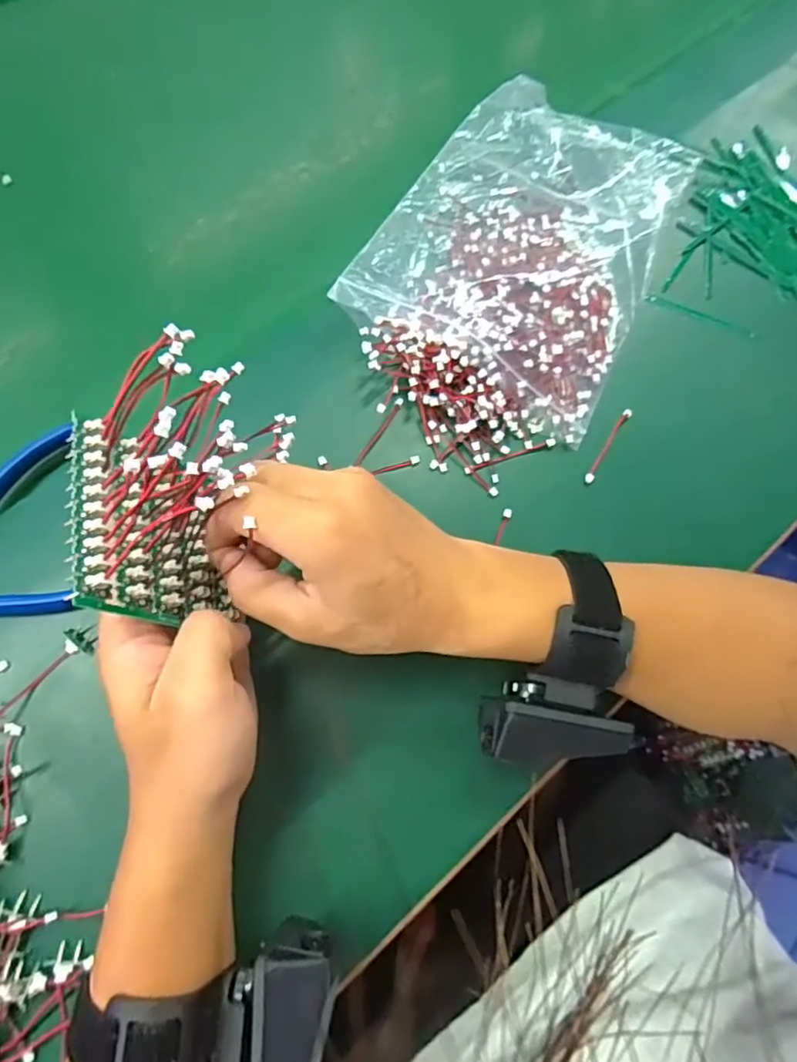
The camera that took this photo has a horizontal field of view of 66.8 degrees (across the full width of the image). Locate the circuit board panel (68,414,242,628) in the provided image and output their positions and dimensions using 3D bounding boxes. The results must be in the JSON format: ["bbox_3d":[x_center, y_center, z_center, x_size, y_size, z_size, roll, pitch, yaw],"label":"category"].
[{"bbox_3d":[-0.101,-0.001,0.253,0.008,0.073,0.076,-19,68,24],"label":"circuit board panel"}]

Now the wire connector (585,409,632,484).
[{"bbox_3d":[0.127,-0.052,0.366,0.005,0.005,0.056,32,73,8],"label":"wire connector"}]

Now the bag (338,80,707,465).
[{"bbox_3d":[0.079,-0.179,0.388,0.163,0.032,0.275,24,72,6],"label":"bag"}]

